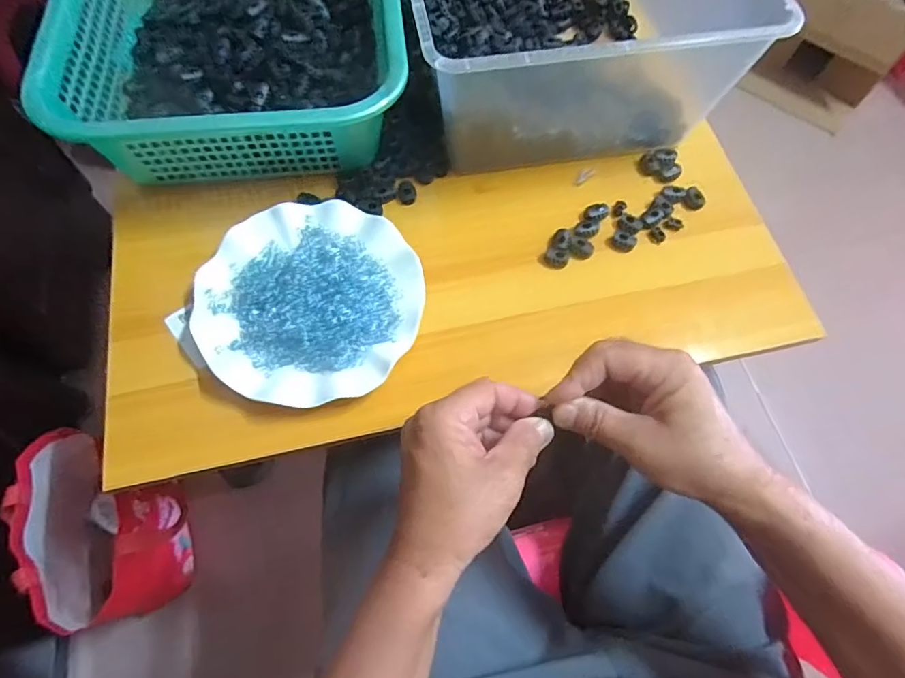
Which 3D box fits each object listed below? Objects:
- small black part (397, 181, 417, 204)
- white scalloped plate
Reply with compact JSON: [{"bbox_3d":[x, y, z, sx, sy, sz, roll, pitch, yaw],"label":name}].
[{"bbox_3d":[-0.044,-0.141,0.496,0.018,0.007,0.023,-5,66,-4],"label":"small black part"},{"bbox_3d":[-0.118,-0.035,0.425,0.178,0.021,0.178,1,66,-2],"label":"white scalloped plate"}]

